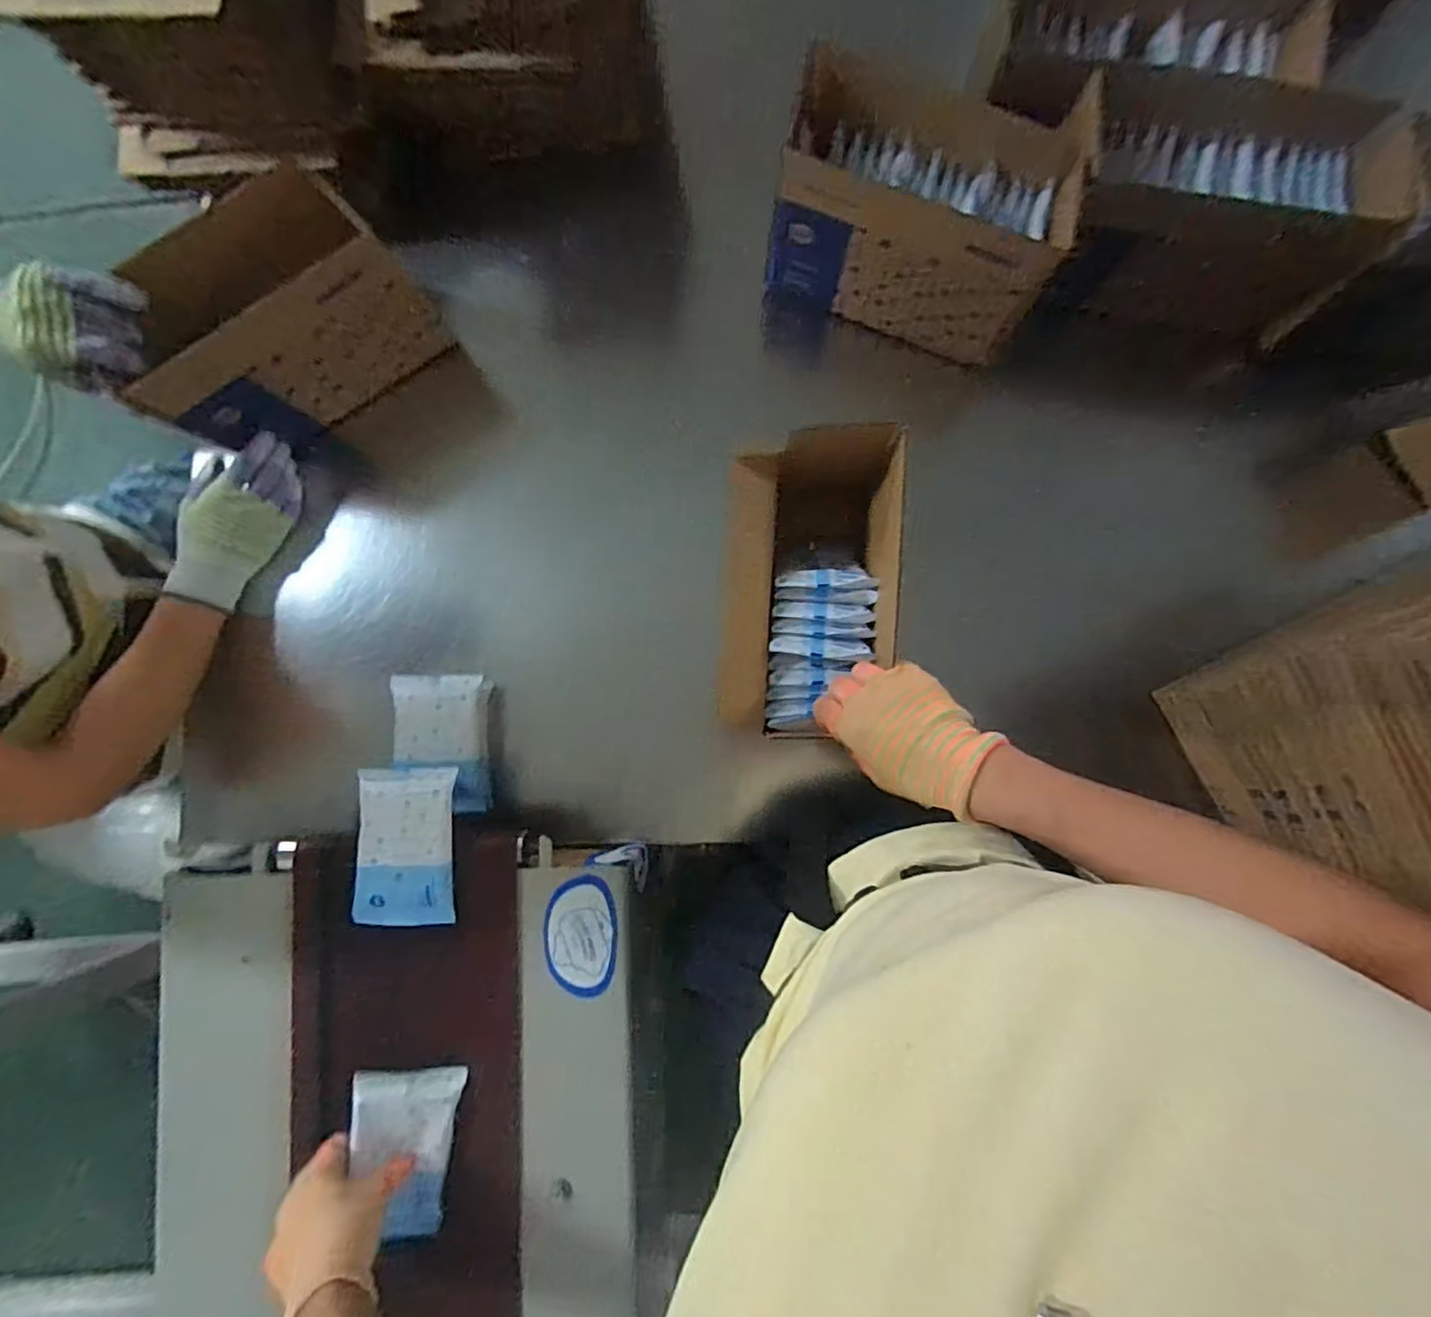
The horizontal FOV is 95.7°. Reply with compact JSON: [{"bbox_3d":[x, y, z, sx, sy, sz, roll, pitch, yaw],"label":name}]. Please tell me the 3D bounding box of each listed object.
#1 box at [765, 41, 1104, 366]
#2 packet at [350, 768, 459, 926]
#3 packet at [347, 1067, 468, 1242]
[{"bbox_3d":[0.183,-0.400,0.589,0.231,0.157,0.137,15,86,3],"label":"box"},{"bbox_3d":[-0.272,0.165,0.571,0.082,0.021,0.132,-2,86,2],"label":"packet"},{"bbox_3d":[-0.260,0.408,0.531,0.083,0.016,0.121,12,75,-24],"label":"packet"}]

